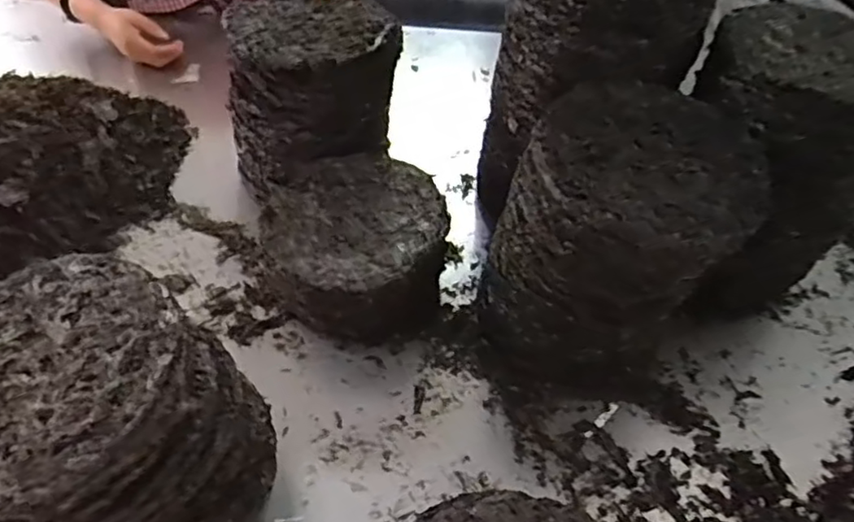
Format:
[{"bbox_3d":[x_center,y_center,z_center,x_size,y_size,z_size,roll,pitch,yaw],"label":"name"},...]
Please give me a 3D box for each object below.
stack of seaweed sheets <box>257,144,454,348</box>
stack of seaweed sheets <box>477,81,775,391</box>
[{"bbox_3d":[-0.080,-0.014,0.743,0.188,0.115,0.192,-20,52,-17],"label":"stack of seaweed sheets"},{"bbox_3d":[0.184,-0.010,0.643,0.190,0.267,0.194,34,57,25],"label":"stack of seaweed sheets"}]

